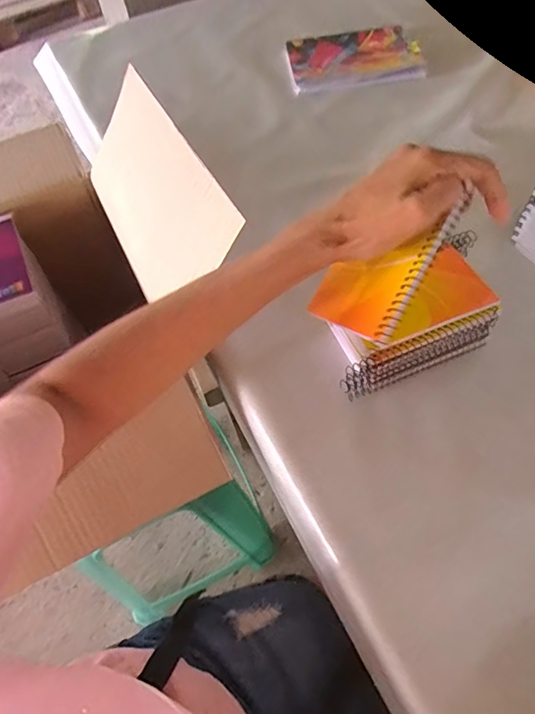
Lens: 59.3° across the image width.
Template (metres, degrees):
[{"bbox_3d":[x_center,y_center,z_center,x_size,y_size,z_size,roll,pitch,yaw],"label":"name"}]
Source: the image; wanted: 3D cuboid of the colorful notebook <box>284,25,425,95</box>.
[{"bbox_3d":[0.130,-0.458,0.718,0.193,0.012,0.129,-9,57,-1],"label":"colorful notebook"}]

